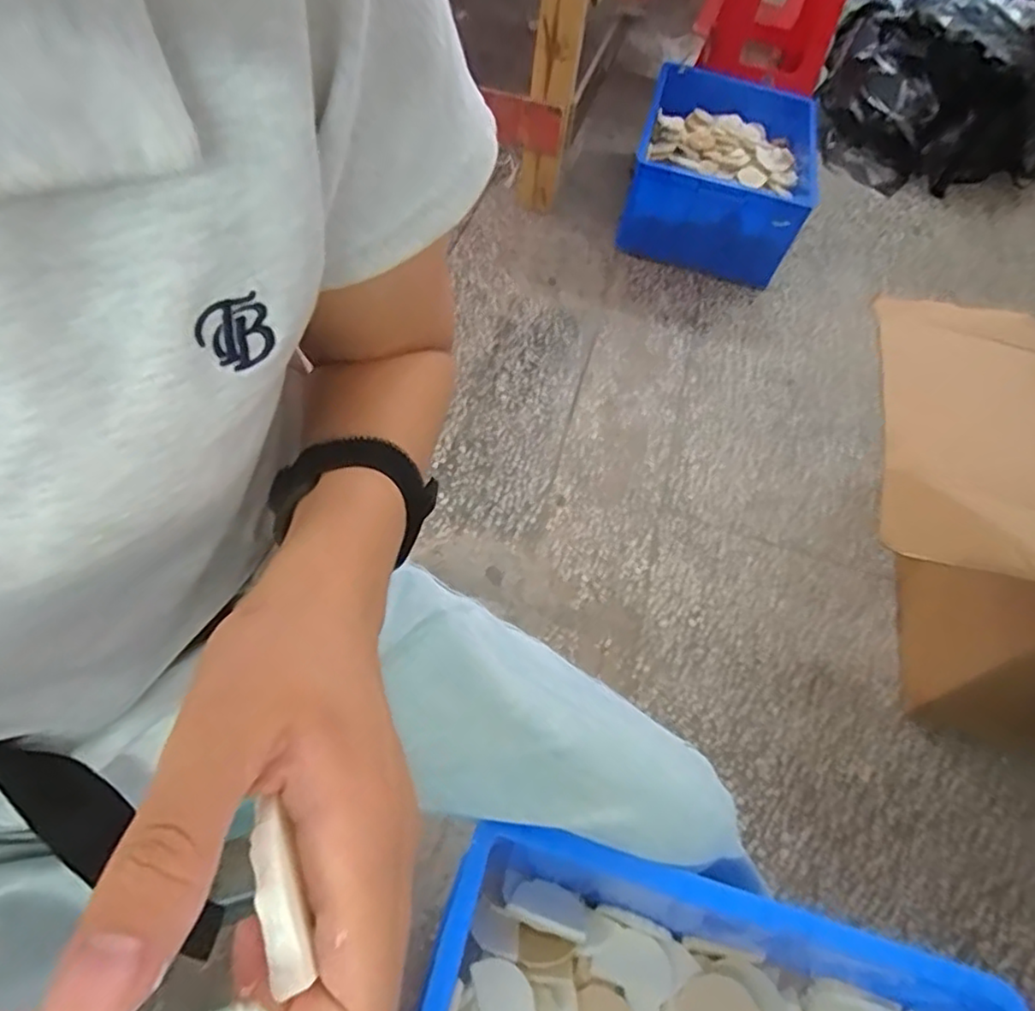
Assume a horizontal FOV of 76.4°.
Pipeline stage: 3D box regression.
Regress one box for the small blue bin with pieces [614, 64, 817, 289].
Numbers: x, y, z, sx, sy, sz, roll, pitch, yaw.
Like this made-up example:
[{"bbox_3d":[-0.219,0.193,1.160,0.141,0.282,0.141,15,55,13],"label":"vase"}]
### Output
[{"bbox_3d":[0.516,-0.854,1.690,0.410,0.230,0.603,16,56,4],"label":"small blue bin with pieces"}]

